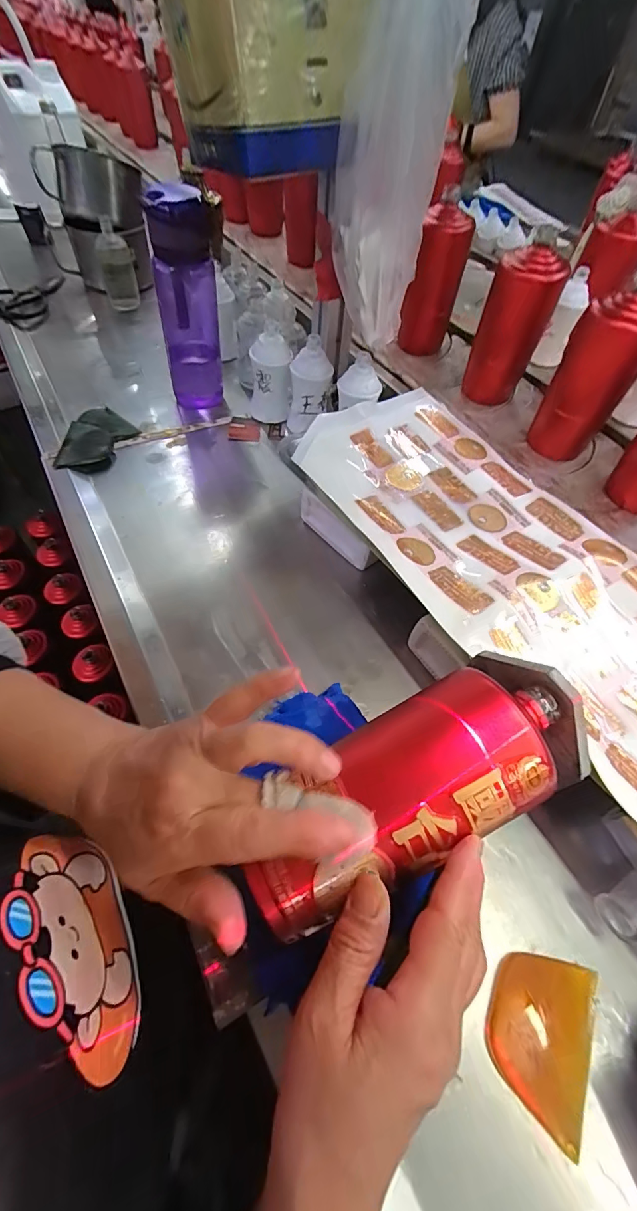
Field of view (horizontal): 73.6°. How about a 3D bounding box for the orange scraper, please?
[{"bbox_3d":[0.137,0.262,0.262,0.061,0.006,0.083,26,57,8],"label":"orange scraper"}]

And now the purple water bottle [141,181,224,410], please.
[{"bbox_3d":[-0.168,-0.386,0.549,0.078,0.237,0.070,-10,57,-10],"label":"purple water bottle"}]

